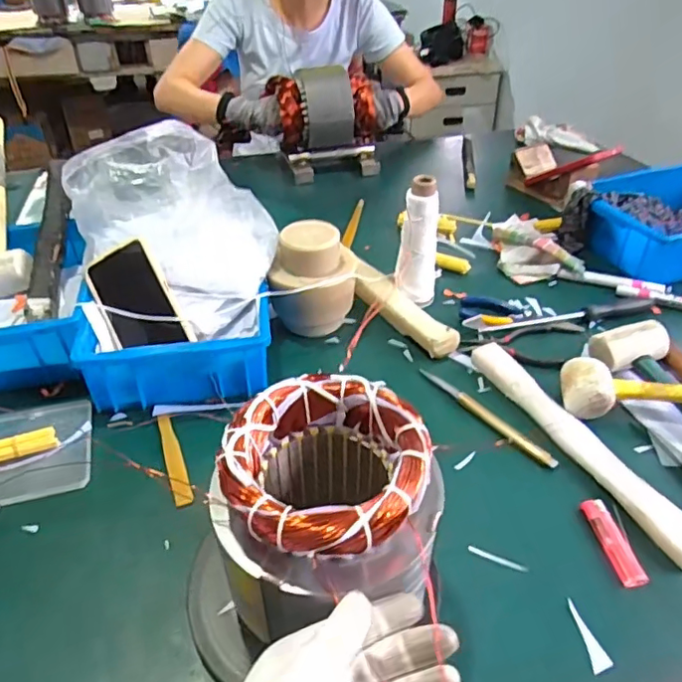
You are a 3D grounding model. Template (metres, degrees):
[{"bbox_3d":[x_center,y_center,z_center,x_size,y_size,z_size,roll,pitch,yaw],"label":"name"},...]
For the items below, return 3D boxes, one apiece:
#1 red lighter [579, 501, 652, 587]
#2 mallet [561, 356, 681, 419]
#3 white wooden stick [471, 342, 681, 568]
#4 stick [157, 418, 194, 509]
[{"bbox_3d":[0.233,0.171,0.489,0.022,0.007,0.080,-6,38,-7],"label":"red lighter"},{"bbox_3d":[0.381,0.061,0.600,0.289,0.066,0.060,4,38,5],"label":"mallet"},{"bbox_3d":[0.234,0.097,0.575,0.031,0.025,0.295,-17,40,-20],"label":"white wooden stick"},{"bbox_3d":[-0.164,0.114,0.562,0.017,0.004,0.121,-14,40,-18],"label":"stick"}]

